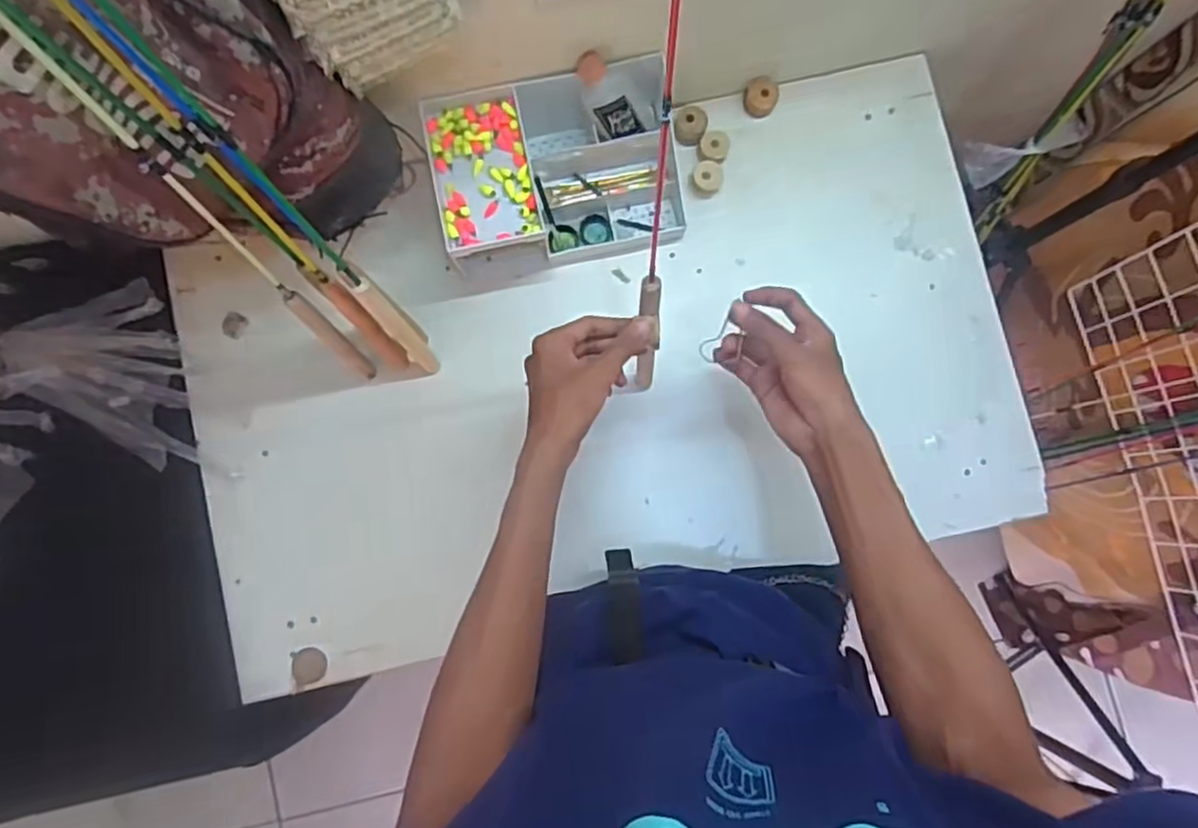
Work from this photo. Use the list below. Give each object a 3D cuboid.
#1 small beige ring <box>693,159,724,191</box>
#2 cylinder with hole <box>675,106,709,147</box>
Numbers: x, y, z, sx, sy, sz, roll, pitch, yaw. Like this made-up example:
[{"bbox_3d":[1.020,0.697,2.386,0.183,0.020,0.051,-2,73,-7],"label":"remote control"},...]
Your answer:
[{"bbox_3d":[0.113,-0.244,0.740,0.030,0.024,0.030,0,84,-1],"label":"small beige ring"},{"bbox_3d":[0.095,-0.299,0.740,0.033,0.016,0.036,30,84,2],"label":"cylinder with hole"}]

